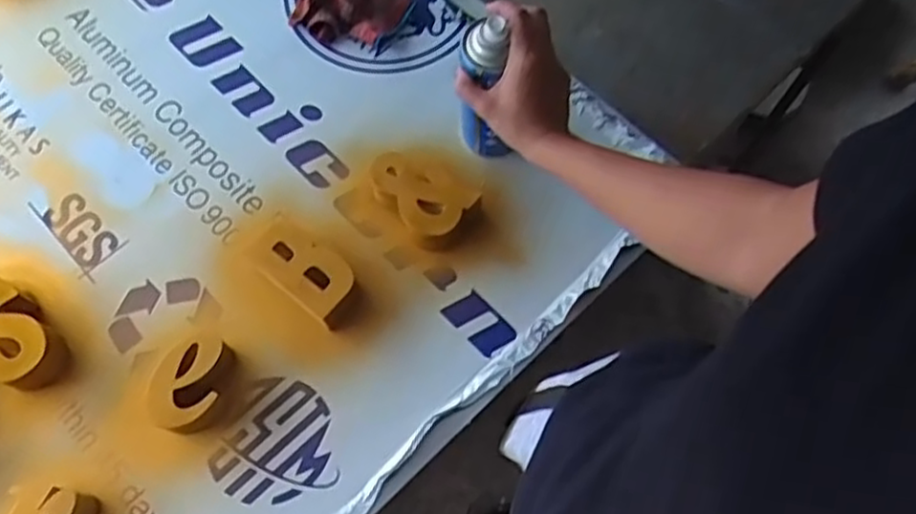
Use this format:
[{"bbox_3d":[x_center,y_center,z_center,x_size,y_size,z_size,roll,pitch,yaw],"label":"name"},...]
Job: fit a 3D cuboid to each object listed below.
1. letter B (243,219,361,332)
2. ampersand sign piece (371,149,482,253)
[{"bbox_3d":[-0.154,0.014,0.726,0.120,0.035,0.067,38,74,12],"label":"letter B"},{"bbox_3d":[-0.037,-0.059,0.756,0.122,0.043,0.084,18,71,6],"label":"ampersand sign piece"}]

